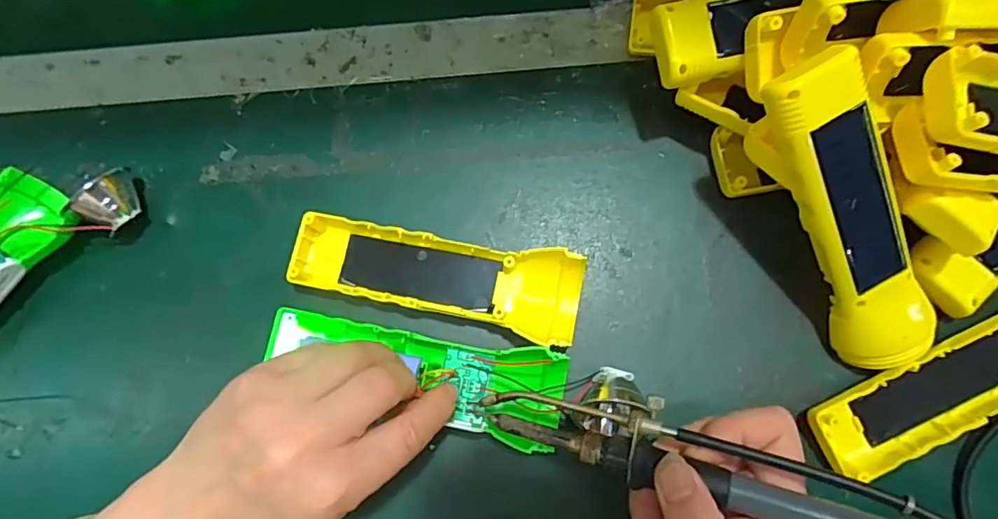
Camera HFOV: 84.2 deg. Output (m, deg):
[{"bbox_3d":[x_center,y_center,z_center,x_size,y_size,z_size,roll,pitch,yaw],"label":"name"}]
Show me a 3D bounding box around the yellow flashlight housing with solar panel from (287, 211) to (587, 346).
[{"bbox_3d":[-0.036,0.009,0.314,0.163,0.026,0.047,11,81,2],"label":"yellow flashlight housing with solar panel"}]

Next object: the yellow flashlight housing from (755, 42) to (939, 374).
[{"bbox_3d":[0.174,-0.019,0.269,0.041,0.024,0.162,-30,109,-3],"label":"yellow flashlight housing"}]

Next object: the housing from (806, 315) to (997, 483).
[{"bbox_3d":[0.243,0.064,0.290,0.160,0.024,0.046,-27,82,-4],"label":"housing"}]

